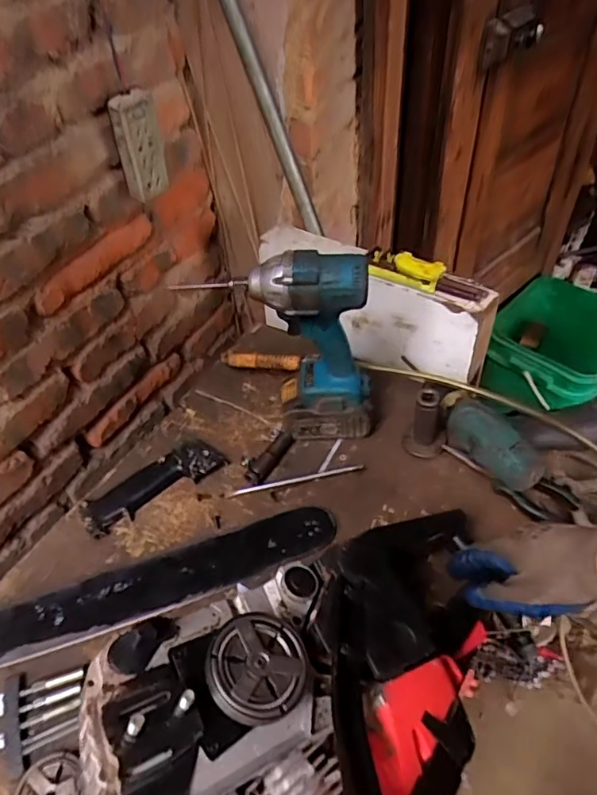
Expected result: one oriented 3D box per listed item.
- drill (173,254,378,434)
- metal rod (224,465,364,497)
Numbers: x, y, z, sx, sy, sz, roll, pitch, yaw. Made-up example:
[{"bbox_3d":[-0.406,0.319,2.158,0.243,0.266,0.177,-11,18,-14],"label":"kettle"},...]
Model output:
[{"bbox_3d":[0.004,-0.051,0.649,0.162,0.242,0.072,-3,48,2],"label":"drill"},{"bbox_3d":[-0.004,0.099,0.679,0.169,0.004,0.011,-10,48,-4],"label":"metal rod"}]

